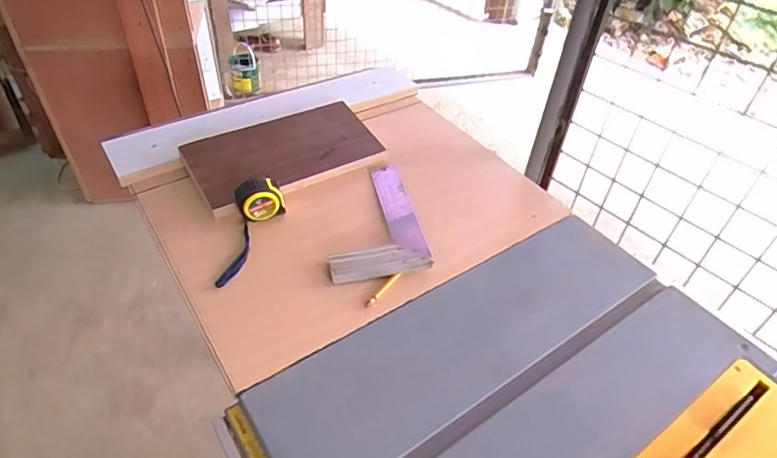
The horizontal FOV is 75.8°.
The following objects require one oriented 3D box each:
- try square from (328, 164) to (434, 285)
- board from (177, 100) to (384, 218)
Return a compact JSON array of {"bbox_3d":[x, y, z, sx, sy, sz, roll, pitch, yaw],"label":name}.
[{"bbox_3d":[-0.030,-0.018,0.743,0.135,0.023,0.229,-6,43,-11],"label":"try square"},{"bbox_3d":[-0.172,-0.131,0.825,0.298,0.025,0.171,-25,58,-26],"label":"board"}]

